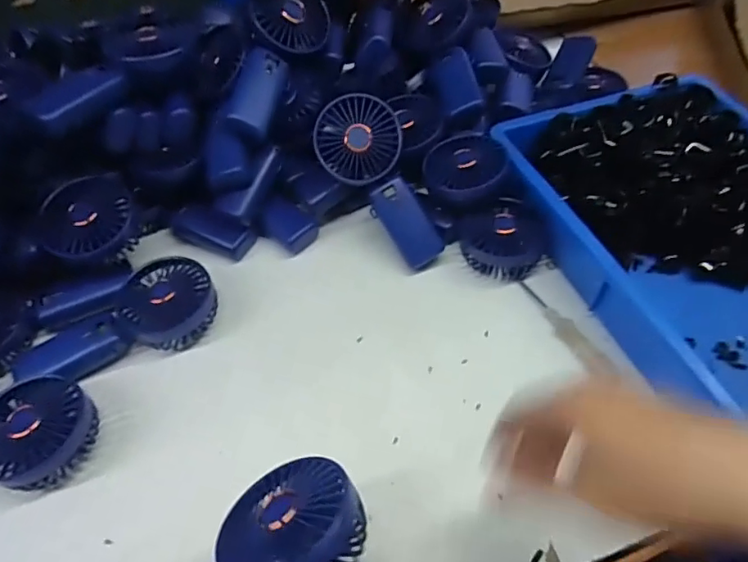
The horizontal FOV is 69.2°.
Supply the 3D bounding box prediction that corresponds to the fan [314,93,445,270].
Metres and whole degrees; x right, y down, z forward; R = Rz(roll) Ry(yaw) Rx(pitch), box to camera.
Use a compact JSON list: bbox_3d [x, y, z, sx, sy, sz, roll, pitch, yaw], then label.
[{"bbox_3d":[0.010,-0.098,0.543,0.076,0.032,0.182,-34,98,-22],"label":"fan"}]

